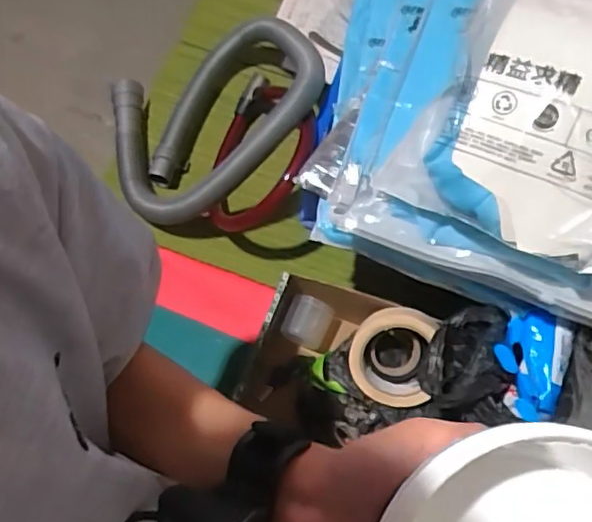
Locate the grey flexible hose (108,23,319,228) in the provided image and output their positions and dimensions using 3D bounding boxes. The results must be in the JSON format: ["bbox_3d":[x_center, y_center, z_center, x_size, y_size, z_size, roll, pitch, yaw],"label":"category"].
[{"bbox_3d":[-0.101,-0.189,0.770,0.281,0.165,0.266,-33,74,-13],"label":"grey flexible hose"}]

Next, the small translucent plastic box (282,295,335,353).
[{"bbox_3d":[0.012,0.075,0.716,0.054,0.051,0.055,23,71,7],"label":"small translucent plastic box"}]

